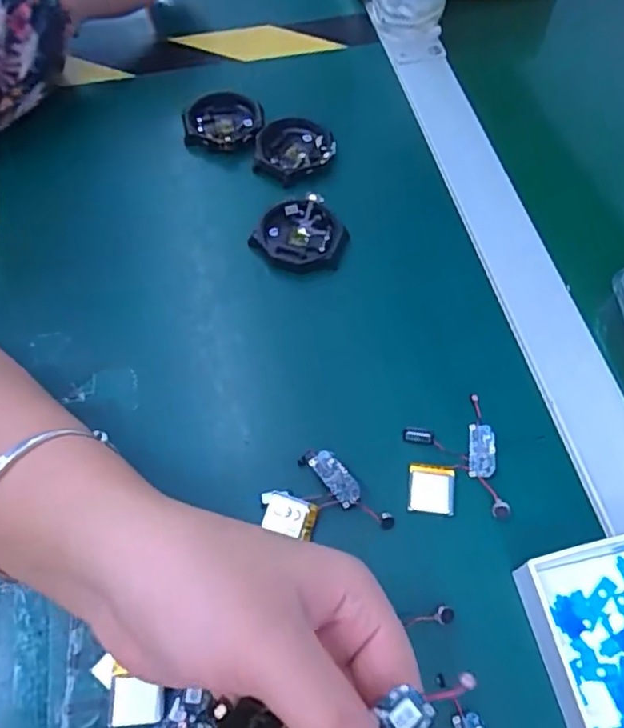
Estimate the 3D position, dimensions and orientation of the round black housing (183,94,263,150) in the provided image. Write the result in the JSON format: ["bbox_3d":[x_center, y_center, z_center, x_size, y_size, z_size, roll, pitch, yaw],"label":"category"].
[{"bbox_3d":[-0.060,-0.165,0.417,0.053,0.010,0.053,0,61,0],"label":"round black housing"}]

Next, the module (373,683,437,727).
[{"bbox_3d":[0.028,0.104,0.181,0.015,0.004,0.011,-30,65,-15],"label":"module"}]

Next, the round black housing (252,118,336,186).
[{"bbox_3d":[-0.013,-0.140,0.400,0.050,0.014,0.047,0,61,0],"label":"round black housing"}]

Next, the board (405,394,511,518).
[{"bbox_3d":[0.070,0.044,0.301,0.045,0.004,0.060,1,61,1],"label":"board"}]

